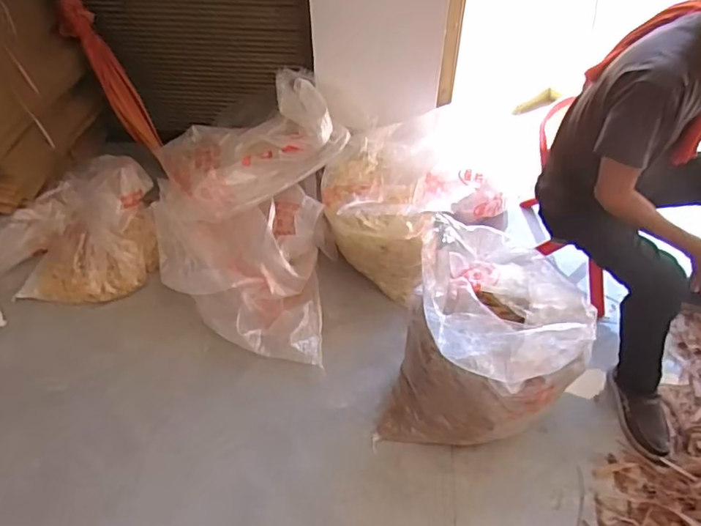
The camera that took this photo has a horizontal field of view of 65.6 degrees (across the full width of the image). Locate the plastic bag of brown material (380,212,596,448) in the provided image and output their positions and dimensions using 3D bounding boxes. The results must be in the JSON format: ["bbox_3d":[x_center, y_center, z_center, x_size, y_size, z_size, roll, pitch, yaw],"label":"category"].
[{"bbox_3d":[0.345,0.183,1.329,0.424,0.376,0.468,14,52,12],"label":"plastic bag of brown material"}]

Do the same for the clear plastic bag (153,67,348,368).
[{"bbox_3d":[-0.349,-0.175,1.689,0.604,0.396,0.813,5,51,5],"label":"clear plastic bag"}]

